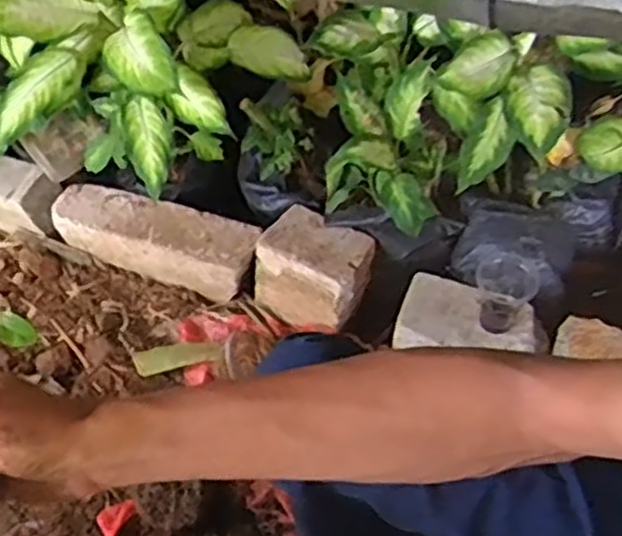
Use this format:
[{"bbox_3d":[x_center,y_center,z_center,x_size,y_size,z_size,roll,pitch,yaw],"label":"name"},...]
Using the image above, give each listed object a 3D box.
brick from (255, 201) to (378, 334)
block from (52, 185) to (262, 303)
[{"bbox_3d":[0.005,0.005,1.057,0.146,0.111,0.124,27,66,17],"label":"brick"},{"bbox_3d":[-0.219,-0.038,1.126,0.305,0.138,0.074,16,63,12],"label":"block"}]

